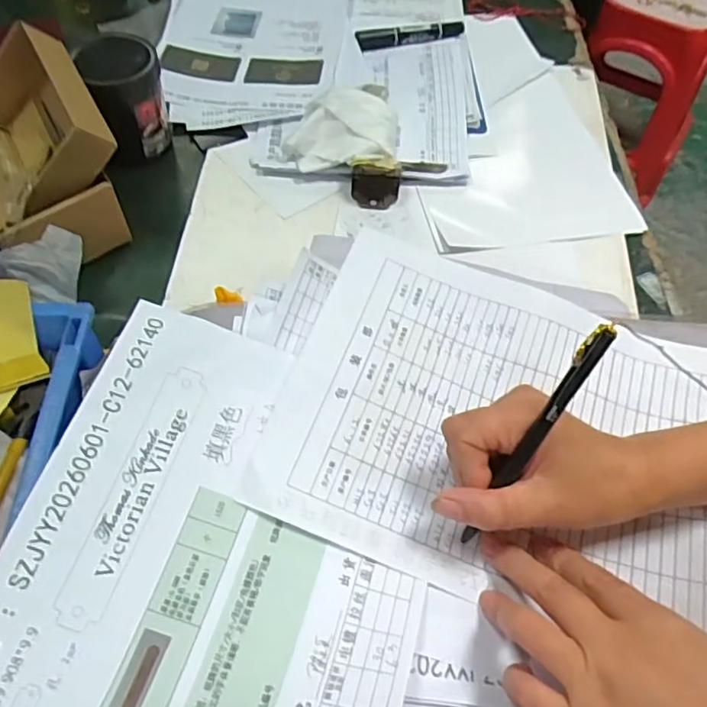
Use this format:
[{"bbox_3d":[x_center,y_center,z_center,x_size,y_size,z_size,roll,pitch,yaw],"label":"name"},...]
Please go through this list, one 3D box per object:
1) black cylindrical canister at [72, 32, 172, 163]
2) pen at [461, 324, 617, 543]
[{"bbox_3d":[-0.220,-0.250,0.583,0.071,0.100,0.080,-22,61,-16],"label":"black cylindrical canister"},{"bbox_3d":[0.088,0.045,0.299,0.010,0.143,0.007,32,31,15],"label":"pen"}]

